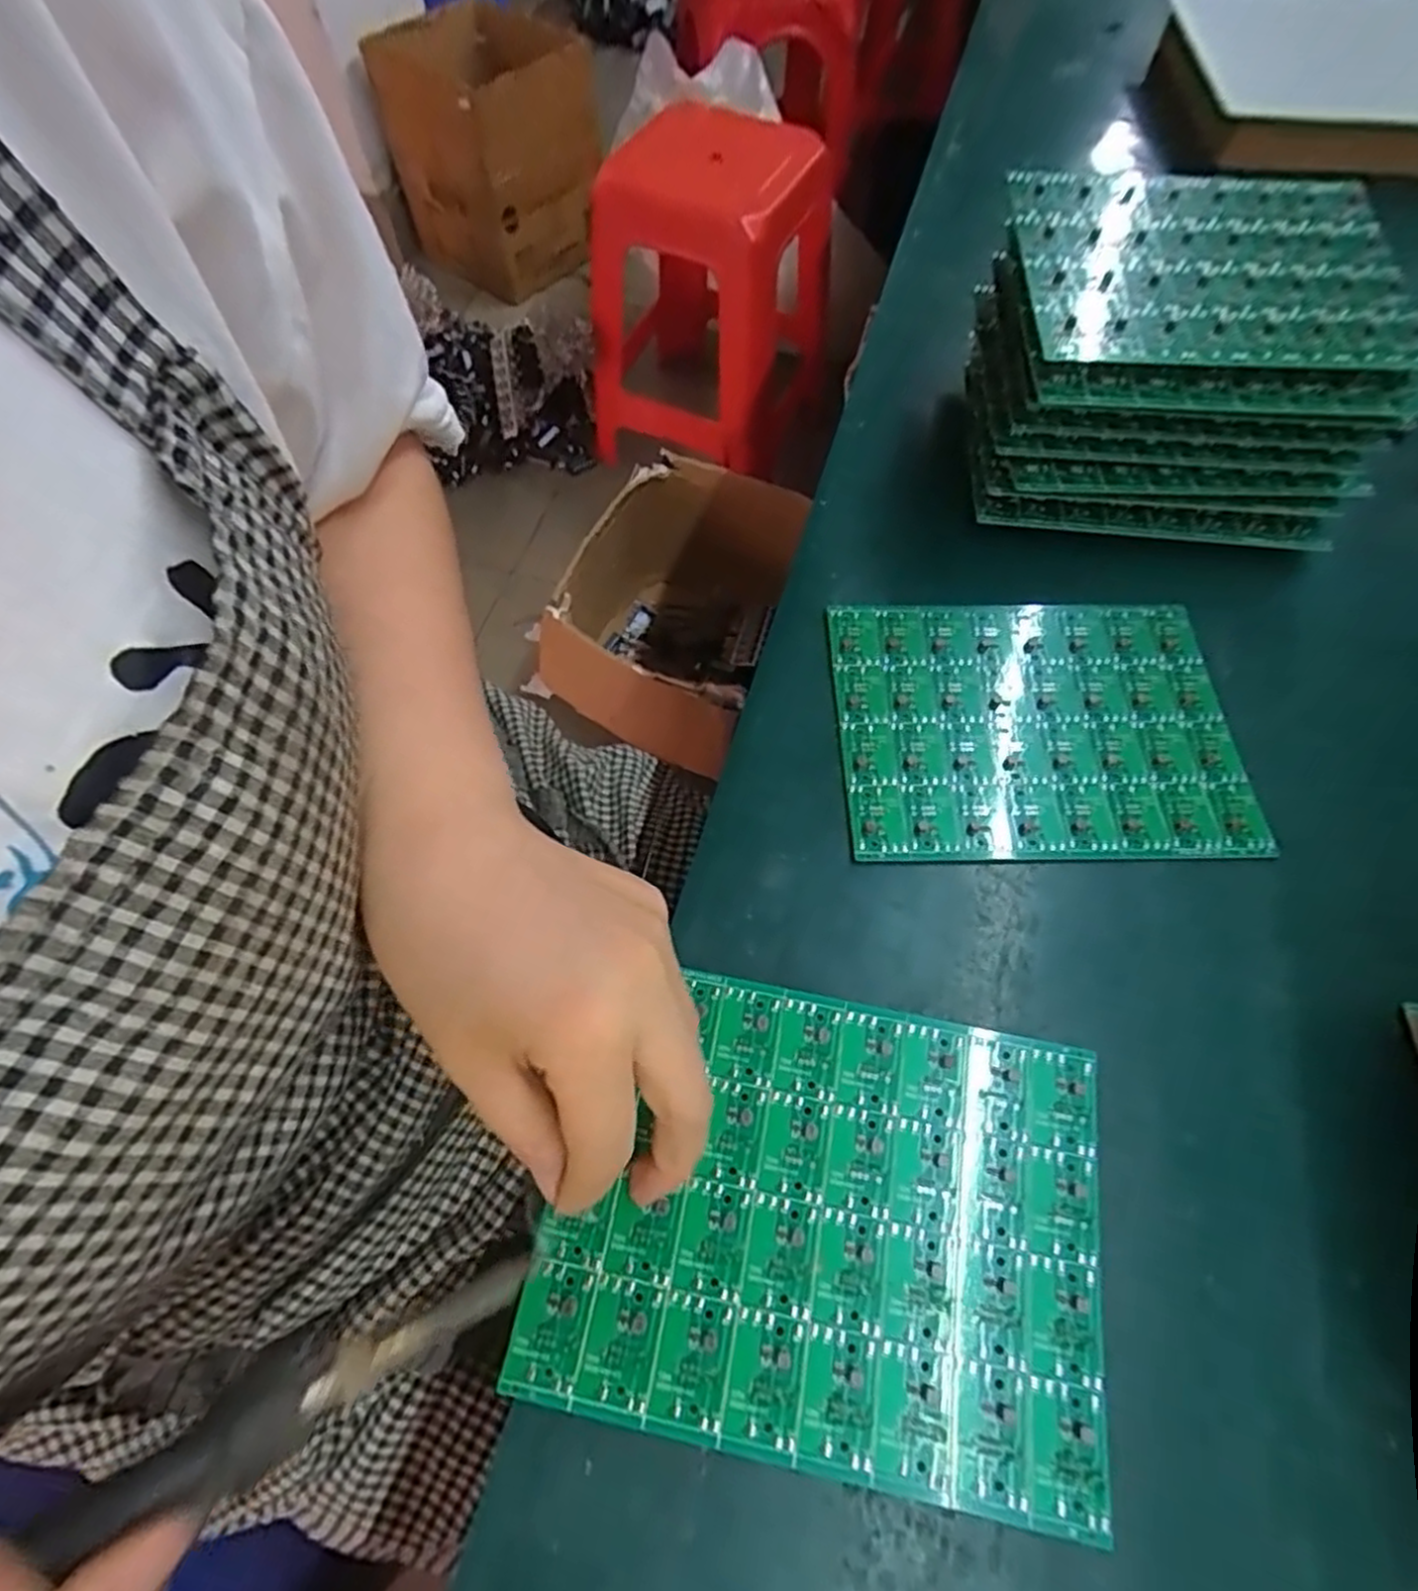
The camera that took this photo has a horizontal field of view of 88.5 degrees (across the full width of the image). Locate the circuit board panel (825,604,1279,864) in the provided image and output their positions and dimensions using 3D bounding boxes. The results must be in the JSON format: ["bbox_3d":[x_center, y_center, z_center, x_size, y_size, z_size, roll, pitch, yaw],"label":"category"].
[{"bbox_3d":[0.138,-0.030,0.312,0.164,0.006,0.121,-1,63,-1],"label":"circuit board panel"}]

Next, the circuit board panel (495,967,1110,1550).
[{"bbox_3d":[0.036,0.128,0.225,0.162,0.004,0.124,11,64,5],"label":"circuit board panel"}]

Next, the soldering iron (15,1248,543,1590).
[{"bbox_3d":[-0.122,0.141,0.136,0.199,0.014,0.018,-9,58,-43],"label":"soldering iron"}]

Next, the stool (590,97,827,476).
[{"bbox_3d":[0.004,-0.837,1.250,0.371,0.443,0.367,20,65,9],"label":"stool"}]

